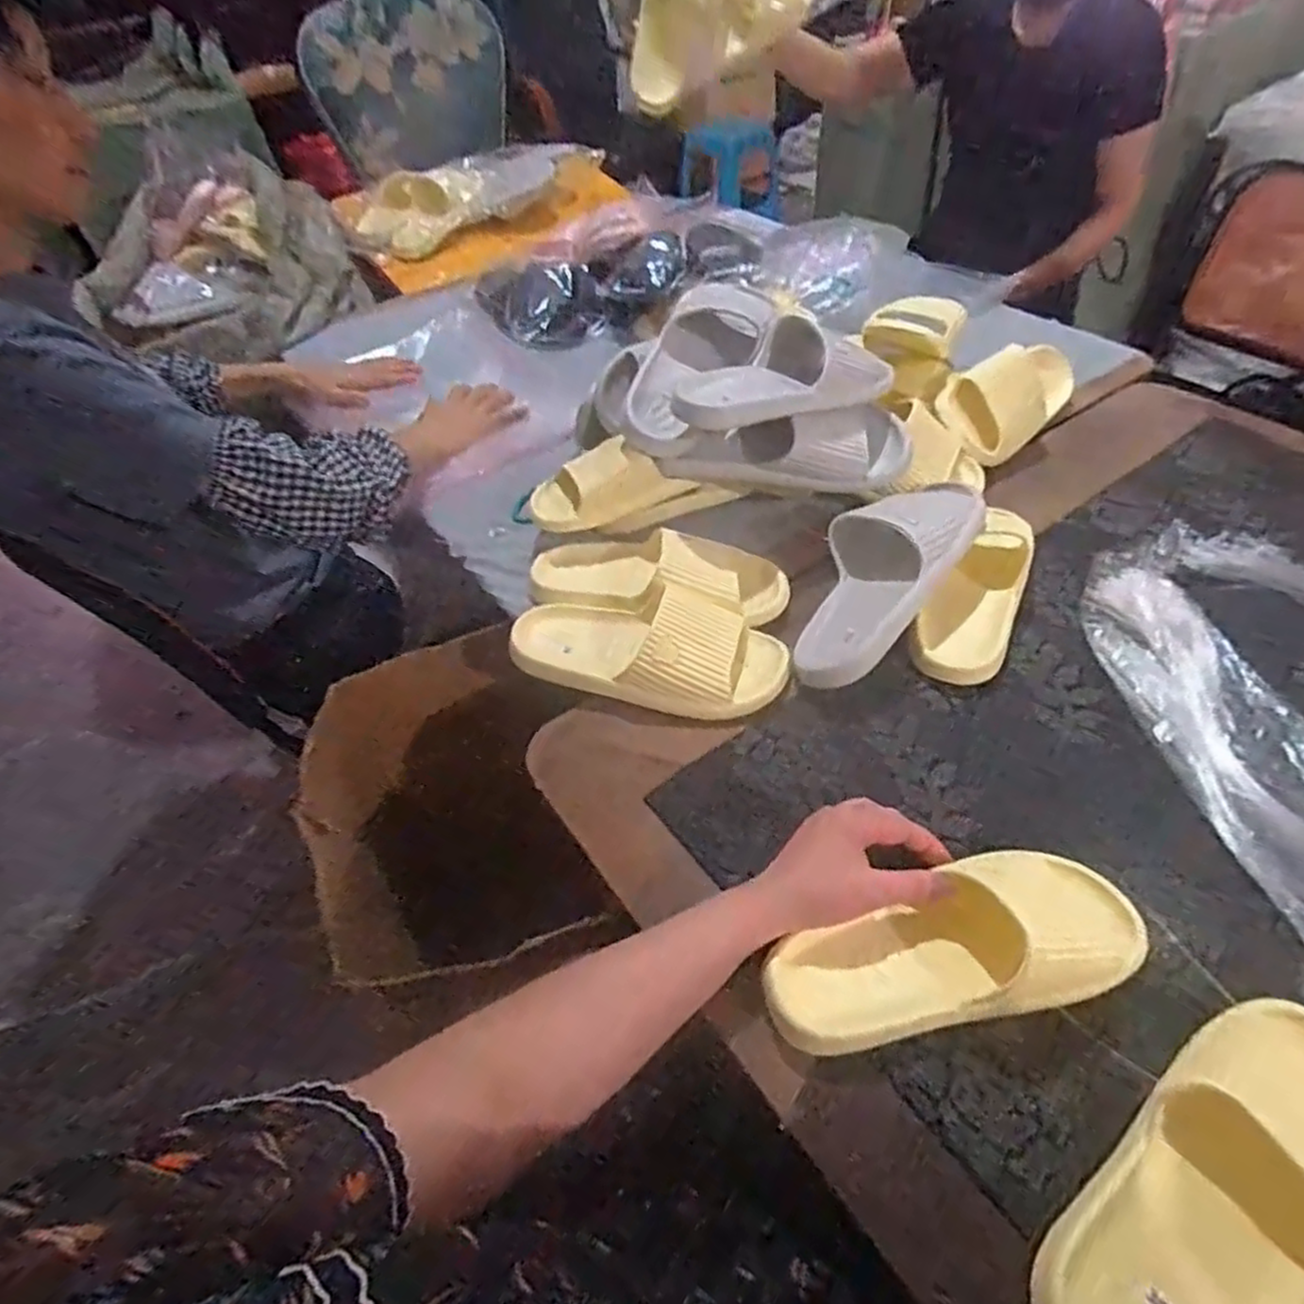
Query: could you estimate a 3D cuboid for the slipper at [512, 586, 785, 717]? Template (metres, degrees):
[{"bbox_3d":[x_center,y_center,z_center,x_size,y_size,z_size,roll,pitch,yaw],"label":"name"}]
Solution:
[{"bbox_3d":[-0.008,-0.006,0.679,0.258,0.061,0.107,6,48,10],"label":"slipper"}]

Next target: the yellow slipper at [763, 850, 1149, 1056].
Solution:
[{"bbox_3d":[0.196,0.188,0.483,0.248,0.065,0.090,-15,48,-4],"label":"yellow slipper"}]

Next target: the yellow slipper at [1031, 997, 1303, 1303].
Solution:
[{"bbox_3d":[0.310,0.286,0.396,0.250,0.064,0.098,-32,53,-23],"label":"yellow slipper"}]

